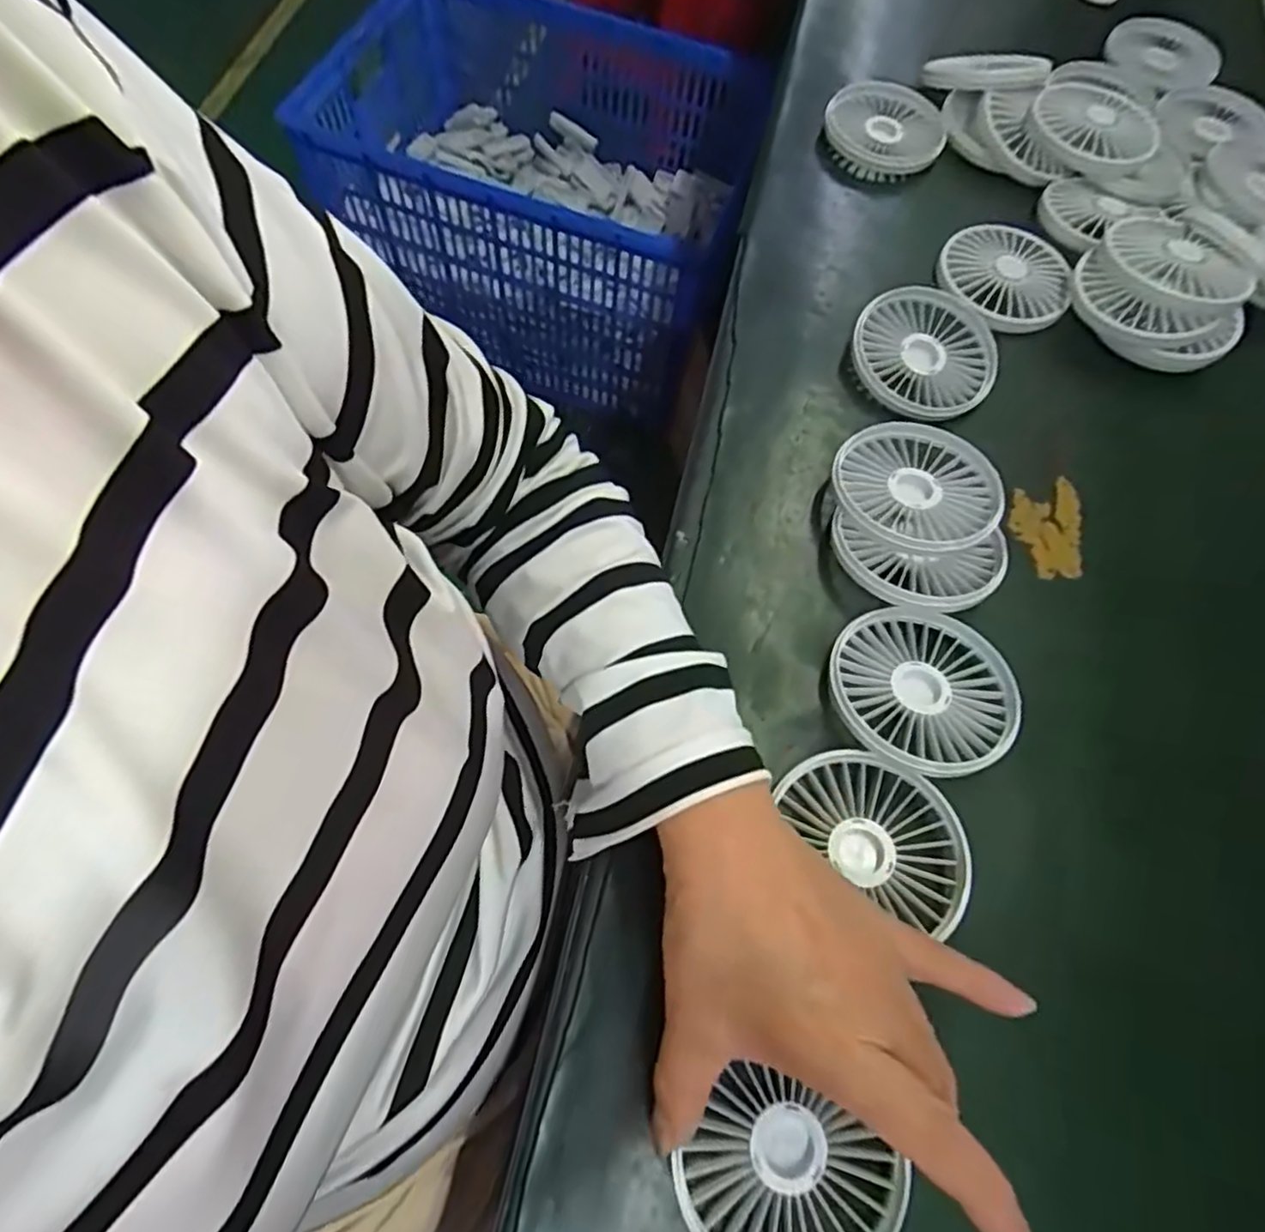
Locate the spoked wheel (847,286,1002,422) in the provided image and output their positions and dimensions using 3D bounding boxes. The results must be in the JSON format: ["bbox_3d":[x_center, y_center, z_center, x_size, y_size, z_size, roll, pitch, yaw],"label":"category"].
[{"bbox_3d":[0.179,-0.161,0.420,0.086,0.017,0.091,1,66,-3],"label":"spoked wheel"}]

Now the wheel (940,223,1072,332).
[{"bbox_3d":[0.248,-0.229,0.456,0.084,0.011,0.087,1,66,-3],"label":"wheel"}]

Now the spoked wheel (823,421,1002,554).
[{"bbox_3d":[0.153,-0.069,0.373,0.085,0.015,0.083,0,57,0],"label":"spoked wheel"}]

